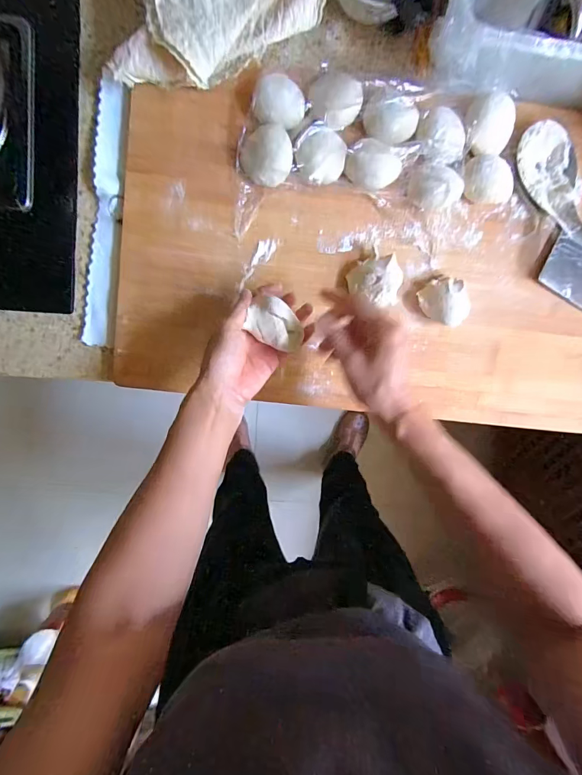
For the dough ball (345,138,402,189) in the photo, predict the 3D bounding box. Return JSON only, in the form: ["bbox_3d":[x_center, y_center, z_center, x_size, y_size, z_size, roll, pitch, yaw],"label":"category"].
[{"bbox_3d":[0.093,-0.258,0.435,0.060,0.040,0.042,40,92,-7],"label":"dough ball"}]

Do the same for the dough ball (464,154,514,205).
[{"bbox_3d":[0.242,-0.249,0.452,0.064,0.032,0.047,1,96,-4],"label":"dough ball"}]

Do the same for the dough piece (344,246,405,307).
[{"bbox_3d":[0.107,-0.131,0.457,0.066,0.037,0.061,0,96,-4],"label":"dough piece"}]

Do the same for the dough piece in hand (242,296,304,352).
[{"bbox_3d":[-0.016,-0.068,0.400,0.061,0.015,0.043,25,94,-6],"label":"dough piece in hand"}]

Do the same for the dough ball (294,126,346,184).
[{"bbox_3d":[0.036,-0.269,0.435,0.059,0.029,0.052,-15,97,-2],"label":"dough ball"}]

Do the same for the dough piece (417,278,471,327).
[{"bbox_3d":[0.193,-0.106,0.460,0.052,0.028,0.061,-40,97,1],"label":"dough piece"}]

